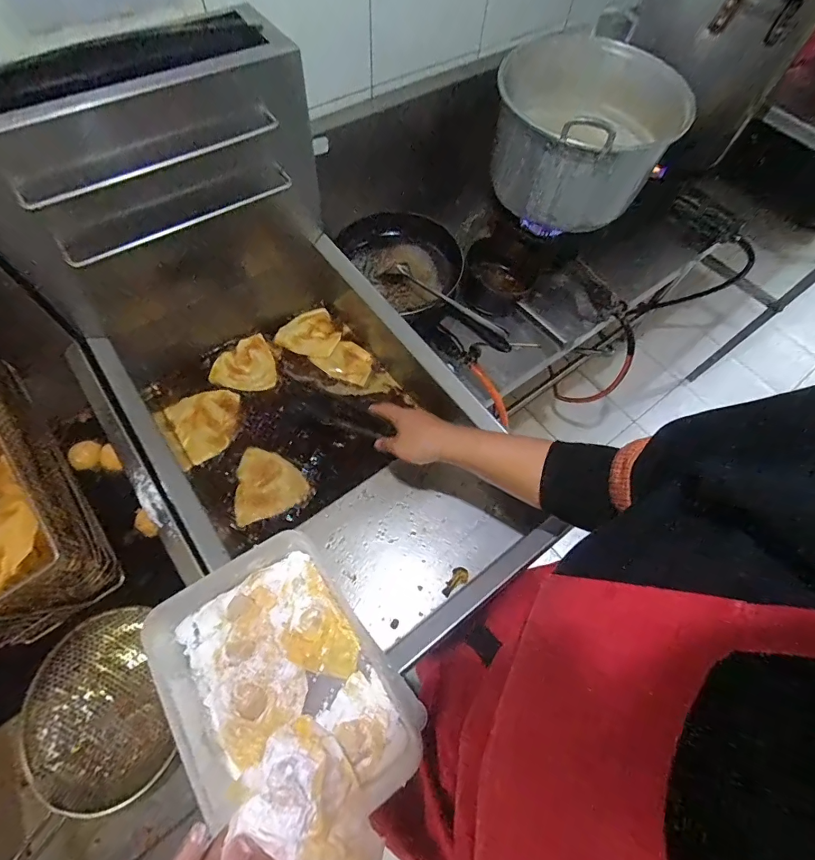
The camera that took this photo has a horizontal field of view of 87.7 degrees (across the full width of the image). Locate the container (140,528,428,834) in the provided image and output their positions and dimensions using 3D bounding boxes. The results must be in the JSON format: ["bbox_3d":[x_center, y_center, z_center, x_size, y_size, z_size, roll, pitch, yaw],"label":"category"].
[{"bbox_3d":[-0.115,0.233,0.399,0.170,0.070,0.242,-34,70,-18],"label":"container"}]

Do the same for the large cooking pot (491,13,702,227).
[{"bbox_3d":[0.380,-0.648,0.916,0.384,0.234,0.463,17,64,5],"label":"large cooking pot"}]

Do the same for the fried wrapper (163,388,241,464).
[{"bbox_3d":[-0.326,-0.016,0.701,0.107,0.004,0.120,-31,69,-17],"label":"fried wrapper"}]

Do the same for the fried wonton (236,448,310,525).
[{"bbox_3d":[-0.217,0.075,0.658,0.109,0.014,0.117,-18,66,-12],"label":"fried wonton"}]

